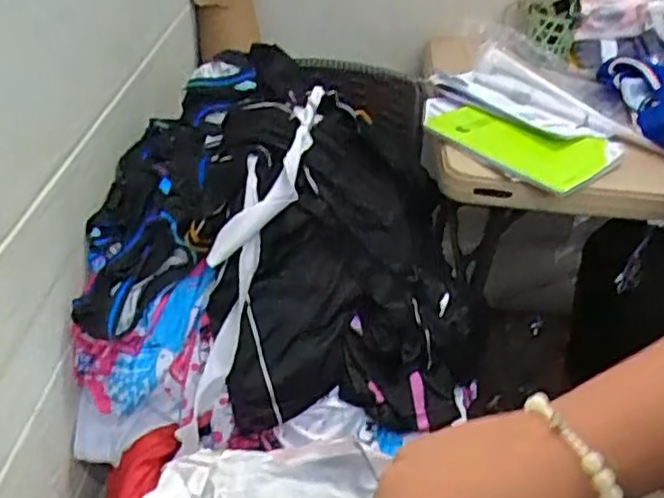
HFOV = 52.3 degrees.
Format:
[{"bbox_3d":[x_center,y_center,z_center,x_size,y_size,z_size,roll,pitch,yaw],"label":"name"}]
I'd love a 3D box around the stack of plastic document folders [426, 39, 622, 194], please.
[{"bbox_3d":[0.308,-0.228,1.093,0.314,0.074,0.374,16,37,17],"label":"stack of plastic document folders"}]

